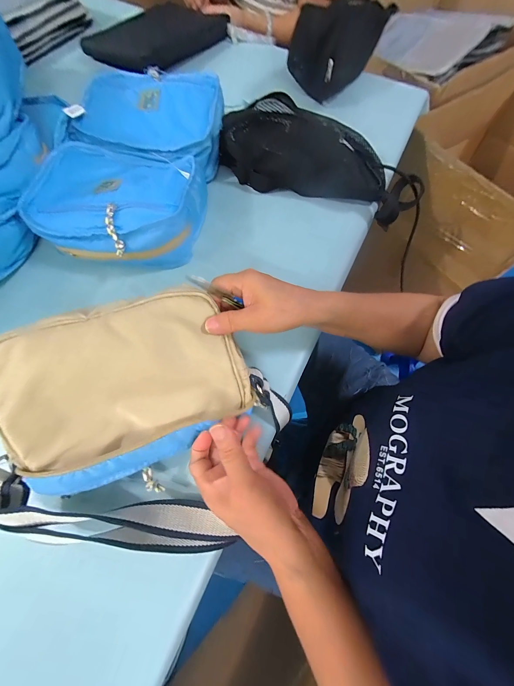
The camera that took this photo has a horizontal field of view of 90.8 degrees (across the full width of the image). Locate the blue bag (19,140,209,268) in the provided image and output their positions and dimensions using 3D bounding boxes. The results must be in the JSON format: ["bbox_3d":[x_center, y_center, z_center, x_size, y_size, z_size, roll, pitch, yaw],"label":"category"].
[{"bbox_3d":[-0.194,-0.202,0.371,0.224,0.073,0.181,5,71,1],"label":"blue bag"}]

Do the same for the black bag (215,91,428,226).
[{"bbox_3d":[0.106,-0.289,0.400,0.341,0.092,0.089,17,72,5],"label":"black bag"}]

